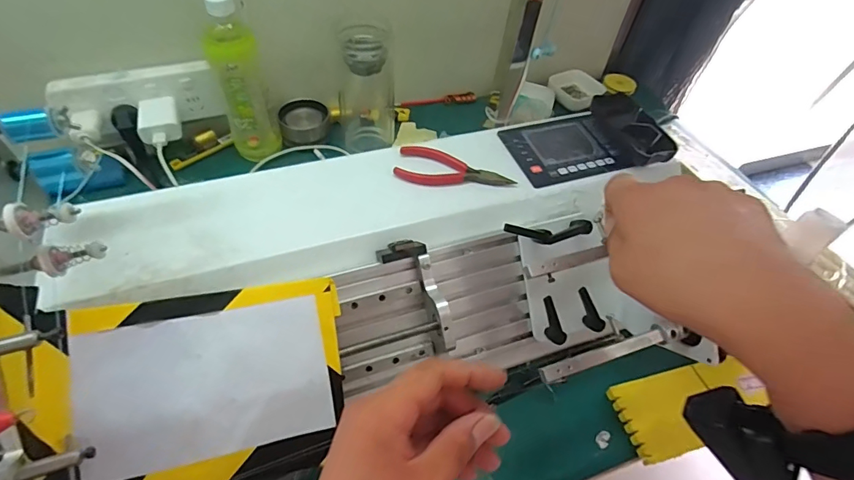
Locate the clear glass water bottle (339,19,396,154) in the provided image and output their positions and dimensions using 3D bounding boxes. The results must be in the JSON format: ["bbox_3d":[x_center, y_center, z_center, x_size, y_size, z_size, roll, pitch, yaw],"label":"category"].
[{"bbox_3d":[-0.086,-0.221,0.632,0.077,0.173,0.080,-3,52,-8],"label":"clear glass water bottle"}]

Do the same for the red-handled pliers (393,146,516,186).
[{"bbox_3d":[0.029,-0.074,0.479,0.121,0.009,0.051,11,52,3],"label":"red-handled pliers"}]

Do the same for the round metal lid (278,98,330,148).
[{"bbox_3d":[-0.185,-0.180,0.682,0.071,0.039,0.071,3,52,-3],"label":"round metal lid"}]

